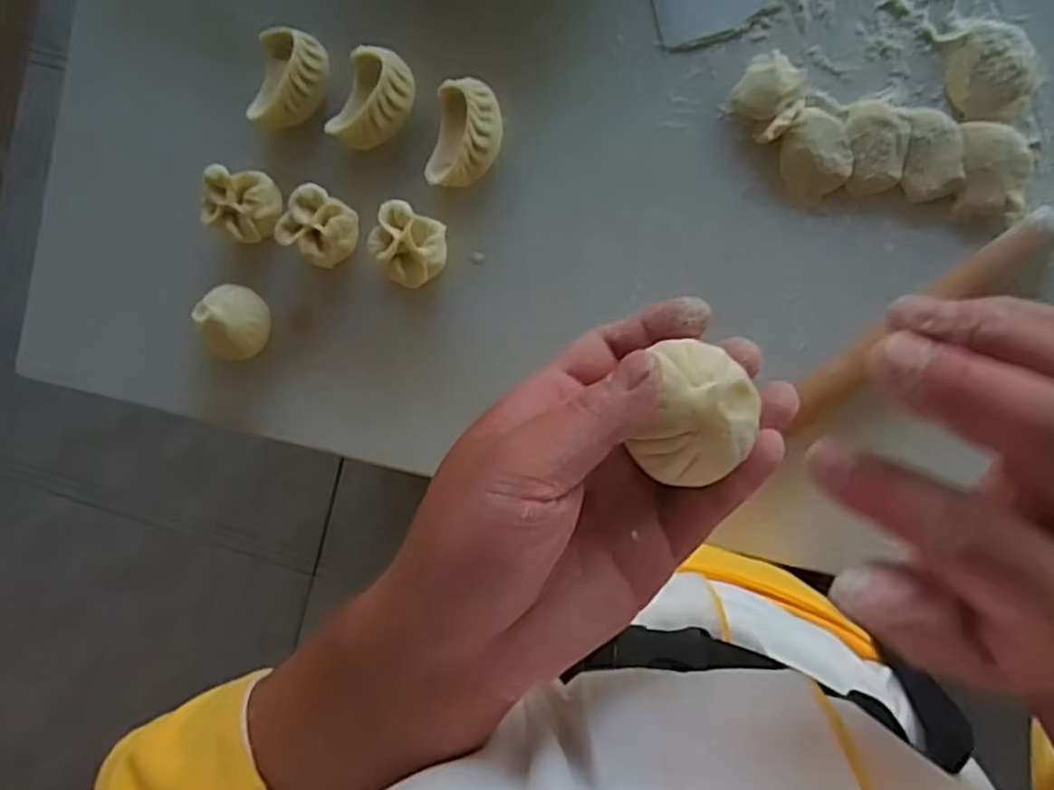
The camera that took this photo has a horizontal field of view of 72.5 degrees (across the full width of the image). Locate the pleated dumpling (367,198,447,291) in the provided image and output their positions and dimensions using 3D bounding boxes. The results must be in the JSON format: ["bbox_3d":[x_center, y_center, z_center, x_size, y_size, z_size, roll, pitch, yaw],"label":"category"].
[{"bbox_3d":[-0.075,-0.095,0.467,0.045,0.040,0.045,29,96,4],"label":"pleated dumpling"}]

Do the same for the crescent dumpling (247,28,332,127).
[{"bbox_3d":[-0.155,-0.206,0.473,0.042,0.028,0.060,12,94,5],"label":"crescent dumpling"}]

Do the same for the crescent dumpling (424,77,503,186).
[{"bbox_3d":[-0.039,-0.167,0.466,0.040,0.028,0.067,14,94,5],"label":"crescent dumpling"}]

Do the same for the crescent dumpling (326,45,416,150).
[{"bbox_3d":[-0.098,-0.189,0.469,0.038,0.031,0.063,24,95,4],"label":"crescent dumpling"}]

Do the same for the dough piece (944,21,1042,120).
[{"bbox_3d":[0.284,-0.198,0.436,0.050,0.018,0.057,-8,92,6],"label":"dough piece"}]

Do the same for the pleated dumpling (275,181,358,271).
[{"bbox_3d":[-0.134,-0.109,0.473,0.042,0.040,0.044,25,95,4],"label":"pleated dumpling"}]

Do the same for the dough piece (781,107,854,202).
[{"bbox_3d":[0.180,-0.151,0.450,0.040,0.013,0.052,-17,91,7],"label":"dough piece"}]

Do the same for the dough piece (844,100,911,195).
[{"bbox_3d":[0.217,-0.155,0.446,0.036,0.015,0.055,-6,92,6],"label":"dough piece"}]

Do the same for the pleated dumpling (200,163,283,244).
[{"bbox_3d":[-0.188,-0.125,0.478,0.041,0.042,0.045,0,93,6],"label":"pleated dumpling"}]

